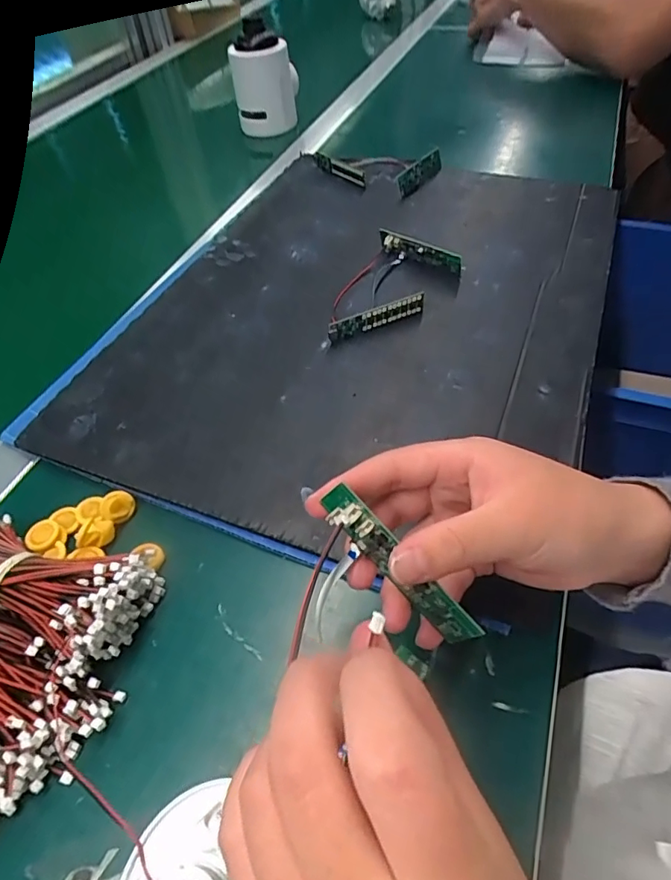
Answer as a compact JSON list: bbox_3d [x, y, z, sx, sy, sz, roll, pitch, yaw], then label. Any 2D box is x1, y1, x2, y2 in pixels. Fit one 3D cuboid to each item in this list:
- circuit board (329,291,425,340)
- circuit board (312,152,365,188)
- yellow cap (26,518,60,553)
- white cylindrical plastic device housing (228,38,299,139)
[{"bbox_3d":[0.033,-0.096,0.411,0.082,0.020,0.006,-20,49,-16],"label":"circuit board"},{"bbox_3d":[0.003,-0.297,0.573,0.013,0.014,0.086,-31,53,-25],"label":"circuit board"},{"bbox_3d":[-0.175,0.057,0.314,0.018,0.006,0.019,-1,47,1],"label":"yellow cap"},{"bbox_3d":[-0.085,-0.439,0.649,0.080,0.088,0.069,-8,47,-5],"label":"white cylindrical plastic device housing"}]

